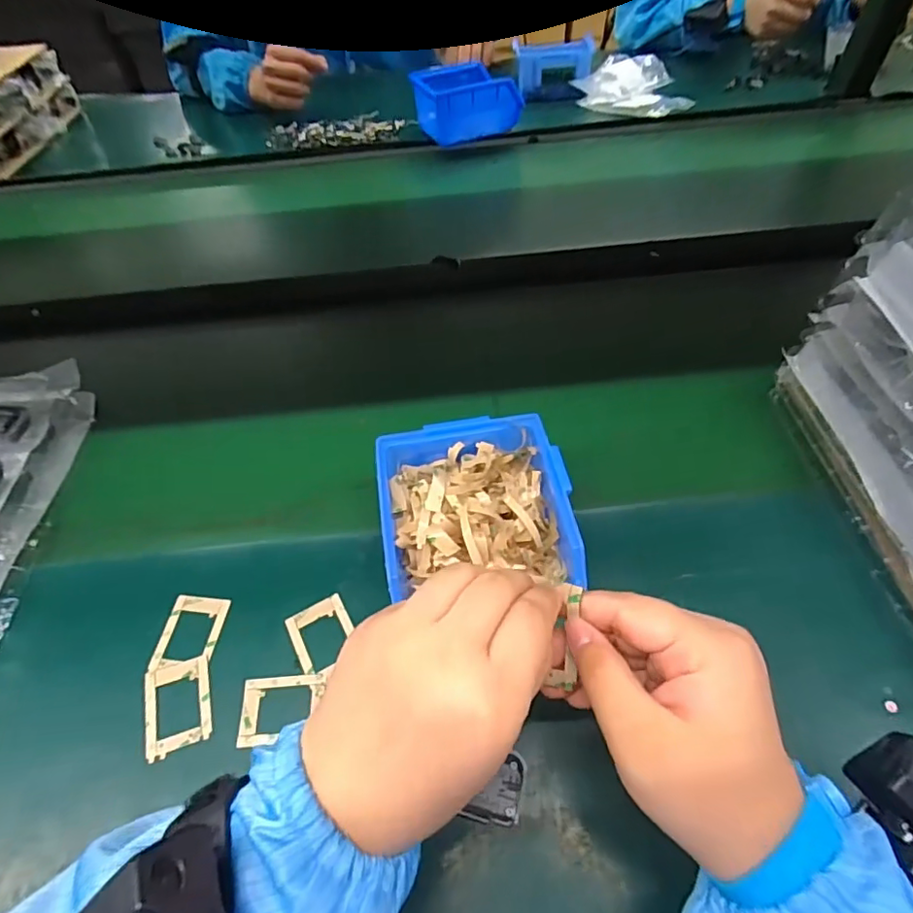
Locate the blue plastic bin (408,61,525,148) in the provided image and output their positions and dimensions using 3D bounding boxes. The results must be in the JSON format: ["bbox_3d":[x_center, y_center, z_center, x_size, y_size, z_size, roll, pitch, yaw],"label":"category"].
[{"bbox_3d":[0.011,-0.515,0.804,0.142,0.069,0.101,-20,54,-11],"label":"blue plastic bin"}]

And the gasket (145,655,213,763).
[{"bbox_3d":[-0.177,0.159,0.352,0.040,0.004,0.054,-14,57,-10],"label":"gasket"}]

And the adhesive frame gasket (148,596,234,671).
[{"bbox_3d":[-0.182,0.122,0.379,0.040,0.004,0.053,3,53,6],"label":"adhesive frame gasket"}]

